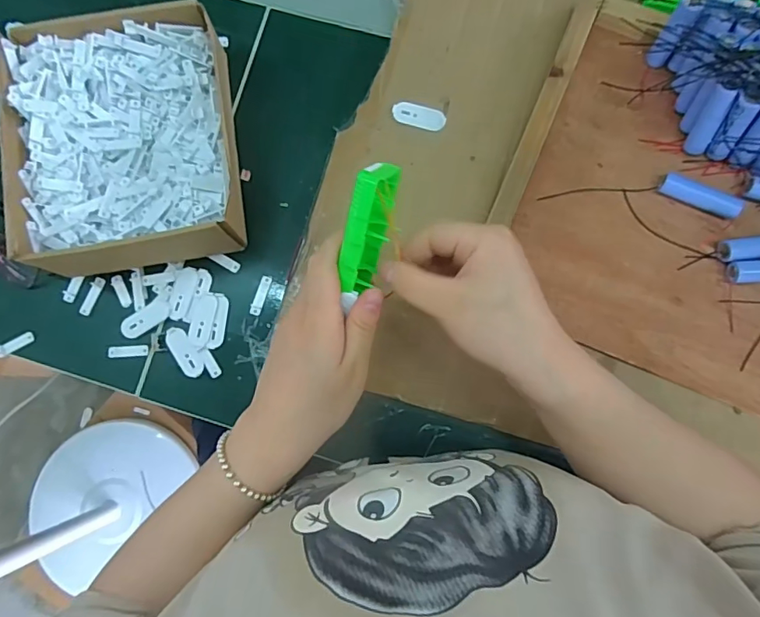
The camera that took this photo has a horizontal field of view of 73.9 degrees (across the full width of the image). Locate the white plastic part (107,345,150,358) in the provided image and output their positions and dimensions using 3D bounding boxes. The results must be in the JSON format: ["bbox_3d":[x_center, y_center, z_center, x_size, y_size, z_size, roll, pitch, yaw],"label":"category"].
[{"bbox_3d":[-0.234,0.040,0.471,0.037,0.005,0.010,-4,82,2],"label":"white plastic part"}]

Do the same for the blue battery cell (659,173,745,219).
[{"bbox_3d":[0.275,-0.096,0.436,0.068,0.019,0.018,24,84,6],"label":"blue battery cell"}]

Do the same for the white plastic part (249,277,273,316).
[{"bbox_3d":[-0.111,-0.012,0.471,0.011,0.004,0.038,17,83,5],"label":"white plastic part"}]

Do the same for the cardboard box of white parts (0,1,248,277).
[{"bbox_3d":[-0.222,-0.148,0.457,0.187,0.076,0.216,-8,82,2],"label":"cardboard box of white parts"}]

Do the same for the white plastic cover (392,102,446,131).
[{"bbox_3d":[0.037,-0.180,0.473,0.049,0.004,0.020,11,83,4],"label":"white plastic cover"}]

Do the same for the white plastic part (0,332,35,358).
[{"bbox_3d":[-0.344,0.034,0.475,0.036,0.007,0.011,-27,82,-1],"label":"white plastic part"}]

